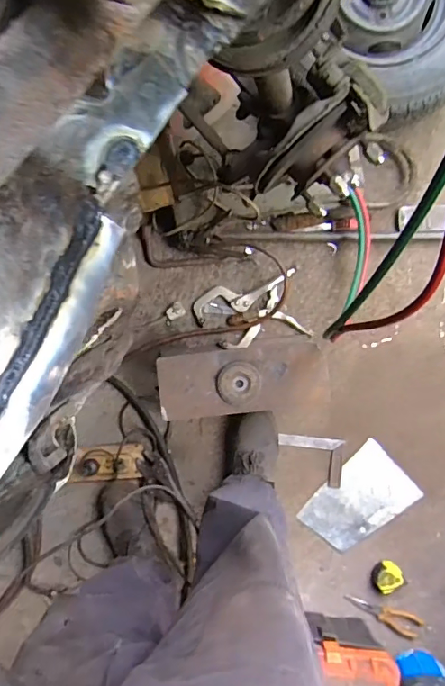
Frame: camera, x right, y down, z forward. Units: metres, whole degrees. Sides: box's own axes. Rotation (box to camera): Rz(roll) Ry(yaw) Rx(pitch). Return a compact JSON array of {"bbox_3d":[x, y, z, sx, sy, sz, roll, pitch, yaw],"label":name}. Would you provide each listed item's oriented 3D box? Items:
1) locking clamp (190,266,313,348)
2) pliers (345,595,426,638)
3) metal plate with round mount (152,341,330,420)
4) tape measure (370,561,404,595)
[{"bbox_3d":[0.065,-0.071,1.192,0.251,0.023,0.153,-12,92,0],"label":"locking clamp"},{"bbox_3d":[0.403,0.669,1.251,0.199,0.013,0.059,27,93,0],"label":"pliers"},{"bbox_3d":[0.041,0.073,0.963,0.318,0.031,0.124,-6,92,0],"label":"metal plate with round mount"},{"bbox_3d":[0.401,0.570,1.231,0.076,0.043,0.068,-29,92,1],"label":"tape measure"}]

